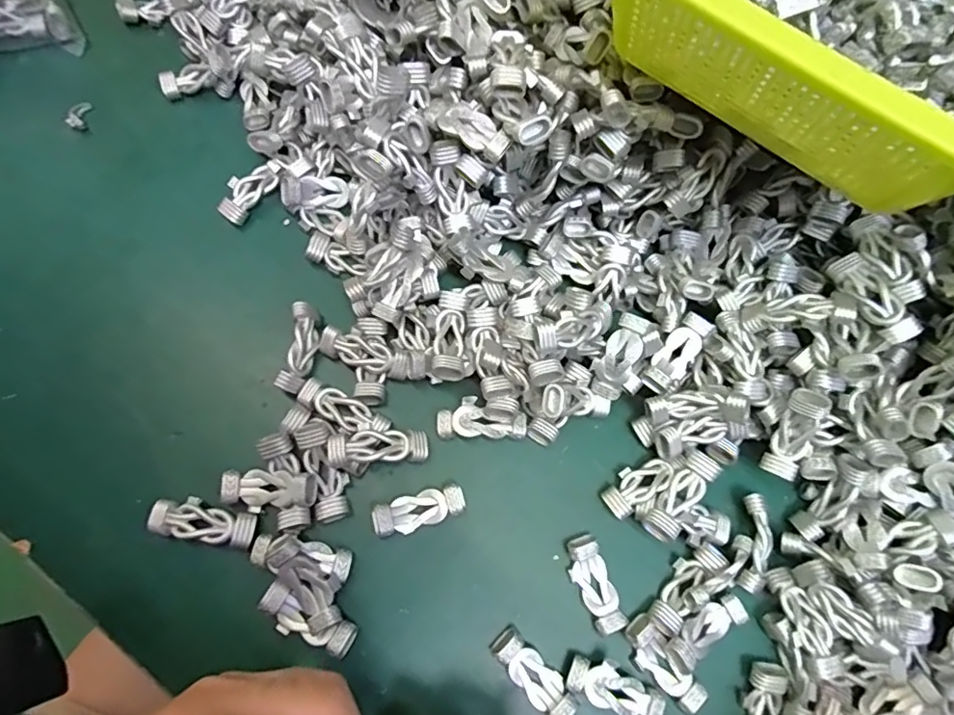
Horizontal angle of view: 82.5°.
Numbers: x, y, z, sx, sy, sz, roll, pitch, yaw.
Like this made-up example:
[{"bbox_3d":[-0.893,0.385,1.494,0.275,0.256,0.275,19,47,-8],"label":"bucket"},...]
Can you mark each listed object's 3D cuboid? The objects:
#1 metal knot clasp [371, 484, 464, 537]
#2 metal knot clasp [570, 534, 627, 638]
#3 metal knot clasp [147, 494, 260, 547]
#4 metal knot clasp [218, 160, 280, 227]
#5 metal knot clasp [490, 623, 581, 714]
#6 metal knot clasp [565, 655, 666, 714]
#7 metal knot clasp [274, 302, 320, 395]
[{"bbox_3d":[-0.027,0.071,0.255,0.042,0.012,0.016,-18,76,-8],"label":"metal knot clasp"},{"bbox_3d":[0.054,0.104,0.249,0.016,0.008,0.042,-19,76,-8],"label":"metal knot clasp"},{"bbox_3d":[-0.122,0.074,0.245,0.045,0.009,0.017,9,74,-1],"label":"metal knot clasp"},{"bbox_3d":[-0.121,-0.089,0.293,0.014,0.012,0.038,40,76,8],"label":"metal knot clasp"},{"bbox_3d":[0.024,0.138,0.236,0.015,0.011,0.041,-43,81,-13],"label":"metal knot clasp"},{"bbox_3d":[0.060,0.144,0.236,0.042,0.008,0.017,25,75,4],"label":"metal knot clasp"},{"bbox_3d":[-0.087,-0.005,0.266,0.014,0.007,0.044,12,74,0],"label":"metal knot clasp"}]

